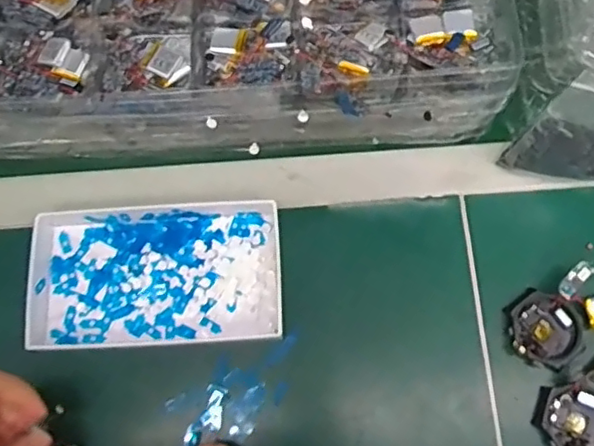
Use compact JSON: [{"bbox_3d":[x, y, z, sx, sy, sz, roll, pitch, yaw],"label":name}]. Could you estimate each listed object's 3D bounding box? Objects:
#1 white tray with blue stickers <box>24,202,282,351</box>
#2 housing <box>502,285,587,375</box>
[{"bbox_3d":[-0.101,0.035,0.434,0.173,0.031,0.099,-4,73,1],"label":"white tray with blue stickers"},{"bbox_3d":[0.176,0.076,0.426,0.054,0.009,0.048,32,77,11],"label":"housing"}]

